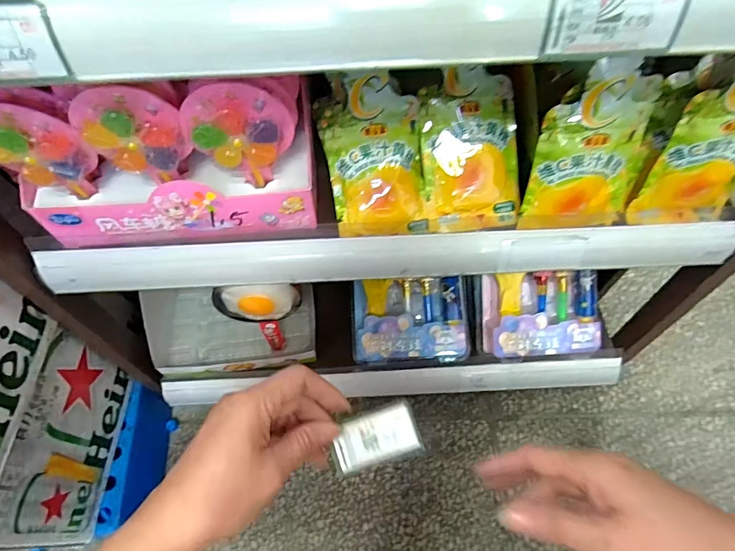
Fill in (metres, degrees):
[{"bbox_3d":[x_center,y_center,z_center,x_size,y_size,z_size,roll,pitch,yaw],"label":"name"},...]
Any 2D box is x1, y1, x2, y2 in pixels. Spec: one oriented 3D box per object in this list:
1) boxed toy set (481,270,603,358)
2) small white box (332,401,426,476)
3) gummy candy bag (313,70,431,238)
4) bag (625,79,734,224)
[{"bbox_3d":[0.211,0.050,0.541,0.134,0.040,0.094,-4,85,-2],"label":"boxed toy set"},{"bbox_3d":[0.006,0.118,0.320,0.061,0.012,0.035,-14,61,-9],"label":"small white box"},{"bbox_3d":[0.004,-0.097,0.357,0.077,0.026,0.127,-7,102,1],"label":"gummy candy bag"},{"bbox_3d":[0.255,-0.093,0.327,0.075,0.126,0.023,1,46,-1],"label":"bag"}]

